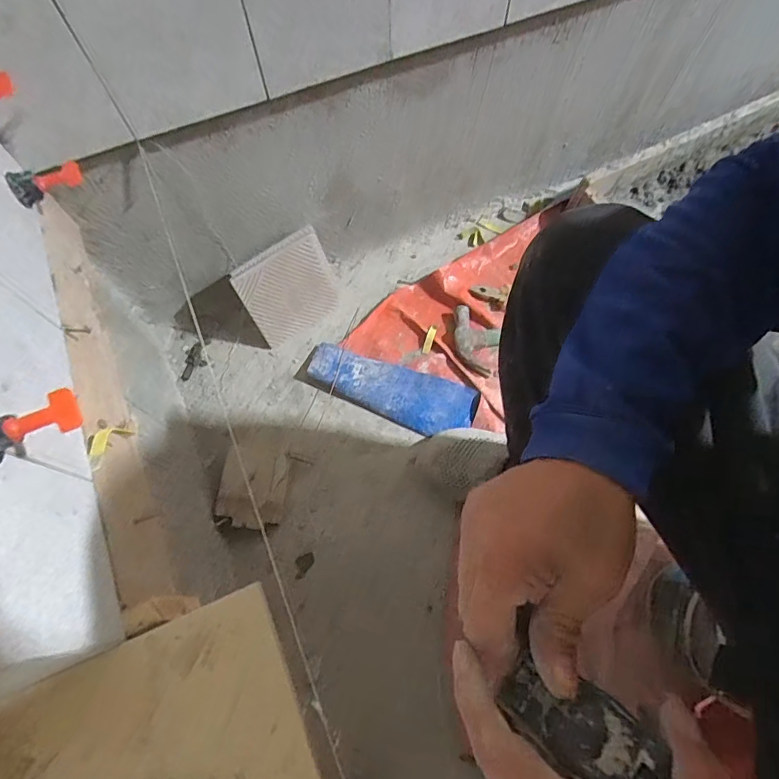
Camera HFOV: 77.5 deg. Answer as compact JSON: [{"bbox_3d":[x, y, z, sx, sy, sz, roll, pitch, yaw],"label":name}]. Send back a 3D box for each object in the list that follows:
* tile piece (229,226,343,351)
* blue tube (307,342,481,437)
[{"bbox_3d":[-0.162,-0.167,0.805,0.154,0.152,0.010,-35,45,-13],"label":"tile piece"},{"bbox_3d":[0.003,0.001,0.803,0.277,0.020,0.092,18,70,8],"label":"blue tube"}]

